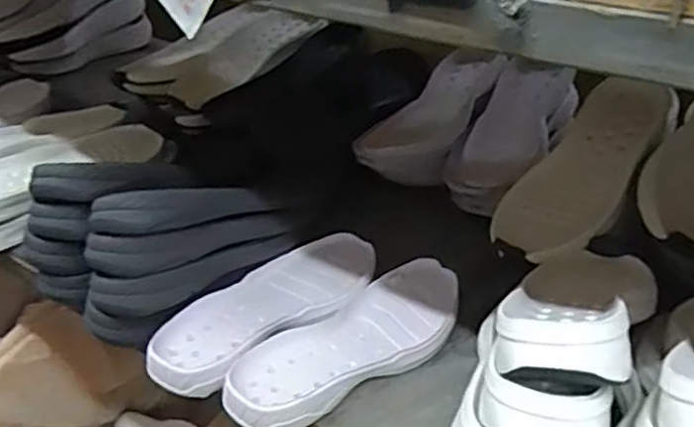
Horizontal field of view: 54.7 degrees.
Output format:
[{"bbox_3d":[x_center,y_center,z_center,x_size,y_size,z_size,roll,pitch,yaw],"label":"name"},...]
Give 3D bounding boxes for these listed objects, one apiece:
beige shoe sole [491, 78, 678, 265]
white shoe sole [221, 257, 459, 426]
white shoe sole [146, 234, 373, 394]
[{"bbox_3d":[0.243,-0.047,0.688,0.095,0.029,0.240,29,69,38],"label":"beige shoe sole"},{"bbox_3d":[0.005,0.119,0.623,0.256,0.029,0.094,-25,40,-34],"label":"white shoe sole"},{"bbox_3d":[-0.078,0.090,0.674,0.265,0.026,0.107,-27,41,-36],"label":"white shoe sole"}]

